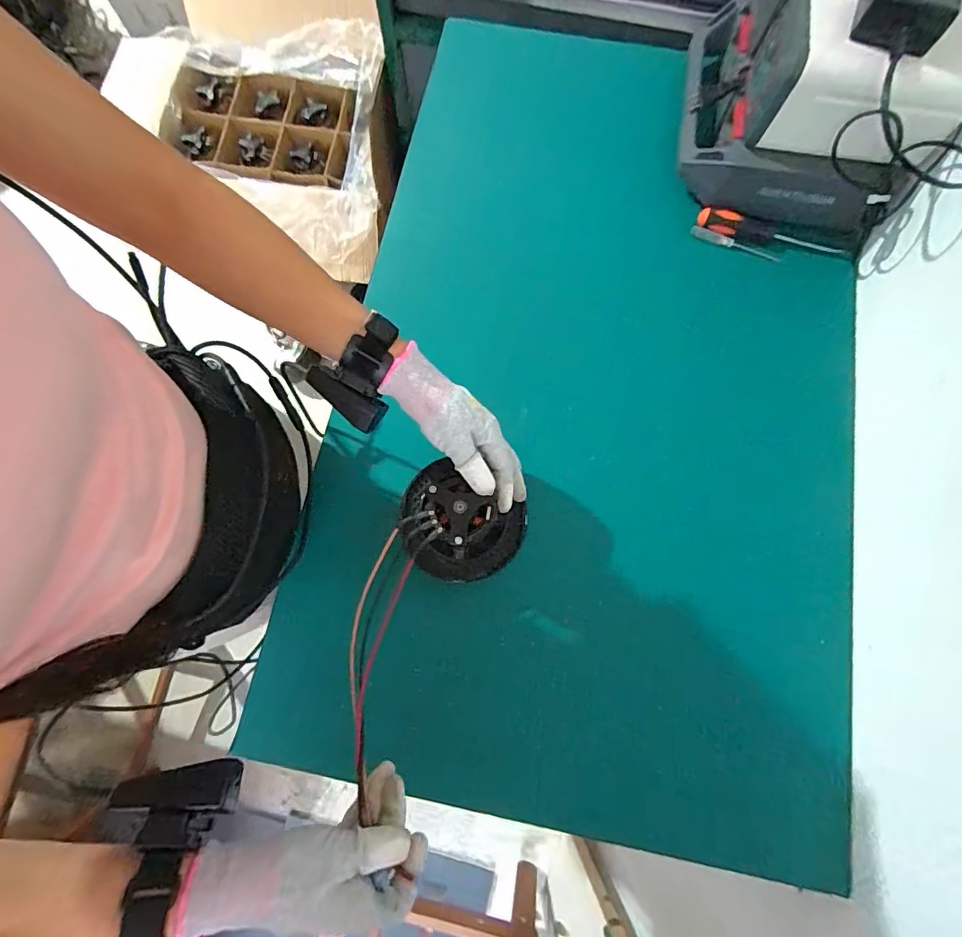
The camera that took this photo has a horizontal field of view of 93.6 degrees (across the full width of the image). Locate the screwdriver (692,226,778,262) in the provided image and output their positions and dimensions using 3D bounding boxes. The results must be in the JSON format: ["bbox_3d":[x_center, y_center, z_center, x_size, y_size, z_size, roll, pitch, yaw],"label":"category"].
[{"bbox_3d":[0.329,-0.290,0.585,0.115,0.013,0.008,23,78,5],"label":"screwdriver"}]

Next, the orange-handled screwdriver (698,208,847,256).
[{"bbox_3d":[0.368,-0.300,0.578,0.177,0.028,0.026,14,77,3],"label":"orange-handled screwdriver"}]

